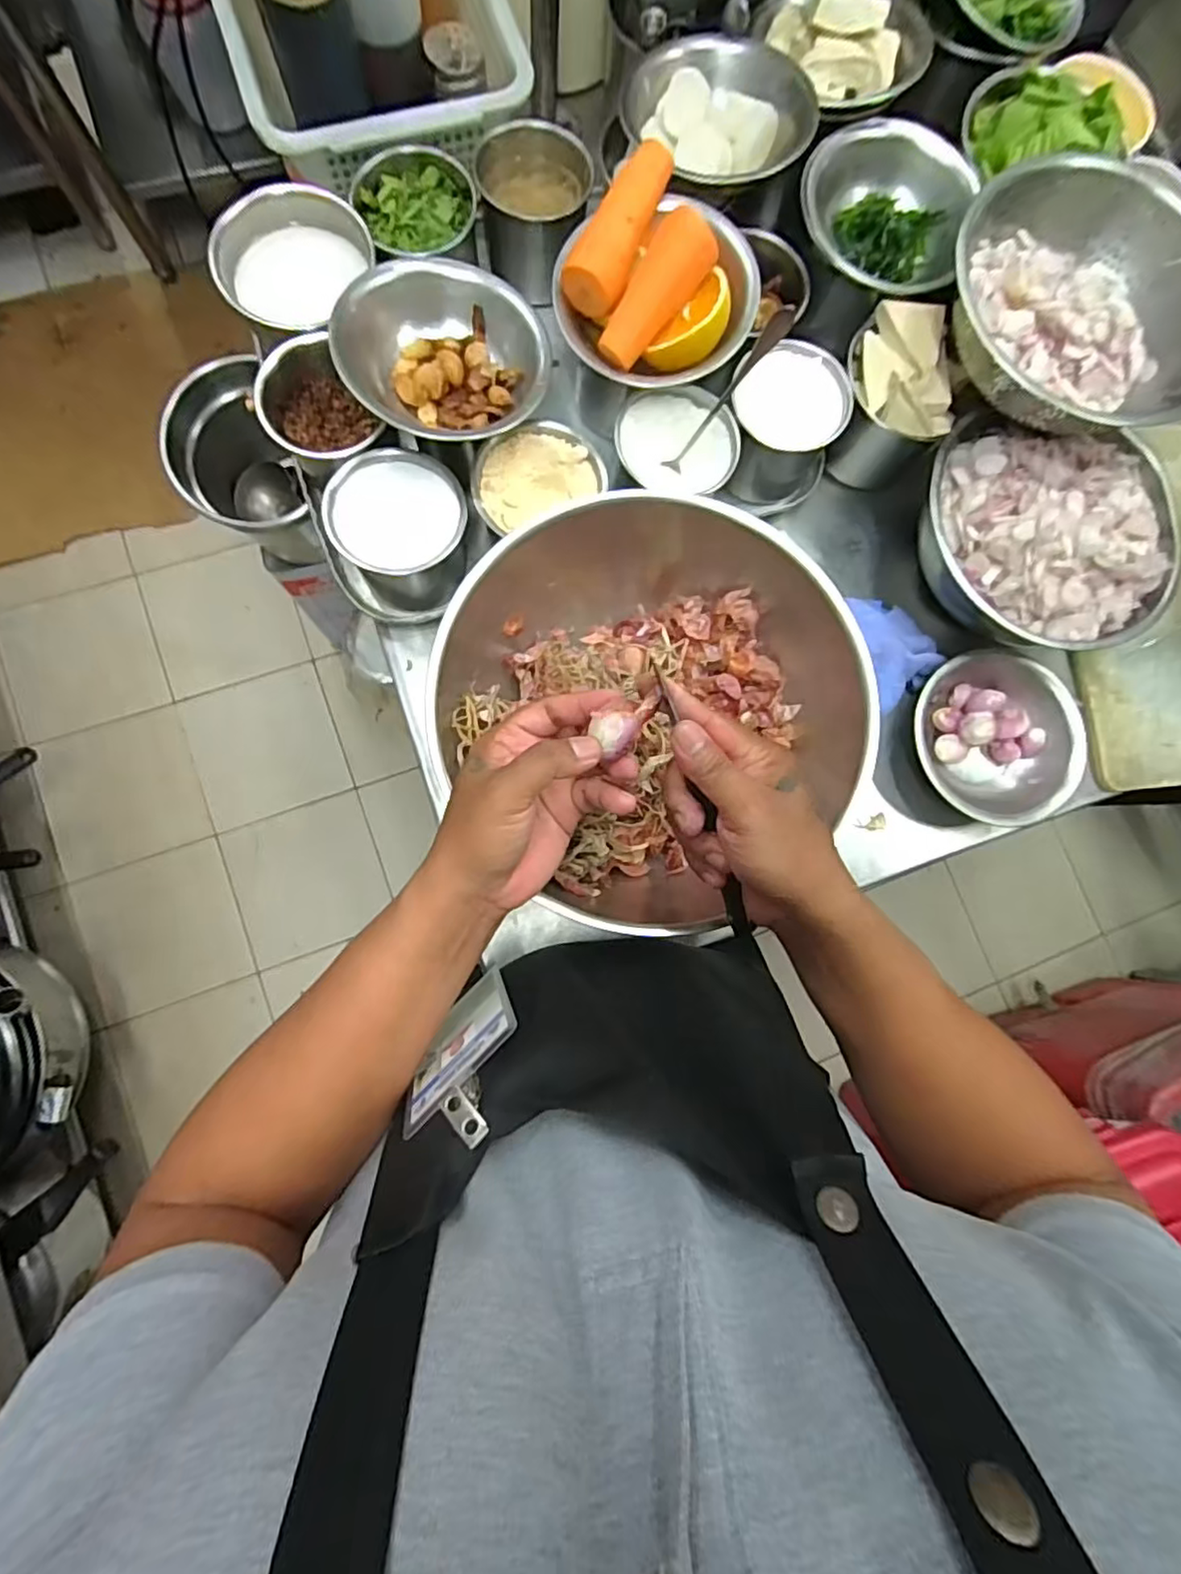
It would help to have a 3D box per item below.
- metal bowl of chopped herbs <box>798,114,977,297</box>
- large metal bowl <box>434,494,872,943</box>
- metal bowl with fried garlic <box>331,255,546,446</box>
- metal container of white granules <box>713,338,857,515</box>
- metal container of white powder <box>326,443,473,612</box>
[{"bbox_3d":[0.241,-0.472,0.514,0.137,0.053,0.113,28,81,-1],"label":"metal bowl of chopped herbs"},{"bbox_3d":[0.040,-0.065,0.504,0.278,0.149,0.288,1,82,-5],"label":"large metal bowl"},{"bbox_3d":[-0.107,-0.313,0.455,0.149,0.056,0.112,-28,122,-10],"label":"metal bowl with fried garlic"},{"bbox_3d":[0.159,-0.301,0.540,0.098,0.094,0.095,1,82,-5],"label":"metal container of white granules"},{"bbox_3d":[-0.148,-0.199,0.499,0.103,0.083,0.090,4,82,-5],"label":"metal container of white powder"}]

